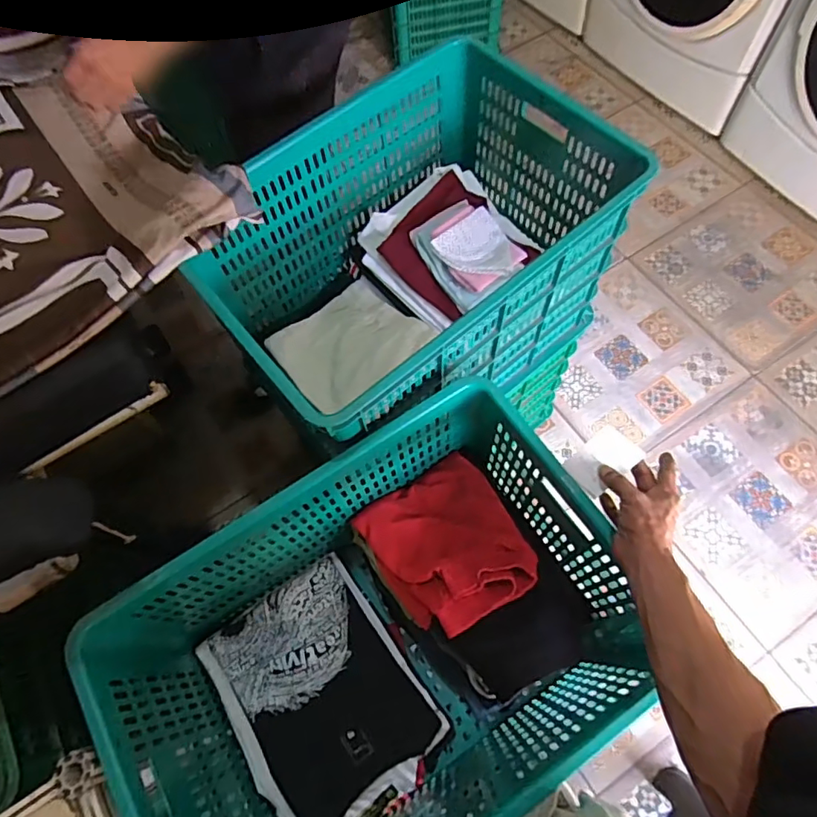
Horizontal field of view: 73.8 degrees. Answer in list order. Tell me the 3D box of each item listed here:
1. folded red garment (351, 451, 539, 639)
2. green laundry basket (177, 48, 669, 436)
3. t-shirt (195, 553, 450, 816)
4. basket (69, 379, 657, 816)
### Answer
[{"bbox_3d":[0.058,0.201,0.809,0.211,0.061,0.230,-29,67,-9],"label":"folded red garment"},{"bbox_3d":[0.003,-0.228,0.899,0.598,0.317,0.419,-40,69,-13],"label":"green laundry basket"},{"bbox_3d":[-0.128,0.445,0.832,0.265,0.060,0.354,-34,68,-11],"label":"t-shirt"},{"bbox_3d":[-0.035,0.324,0.741,0.583,0.360,0.412,-32,68,-14],"label":"basket"}]

